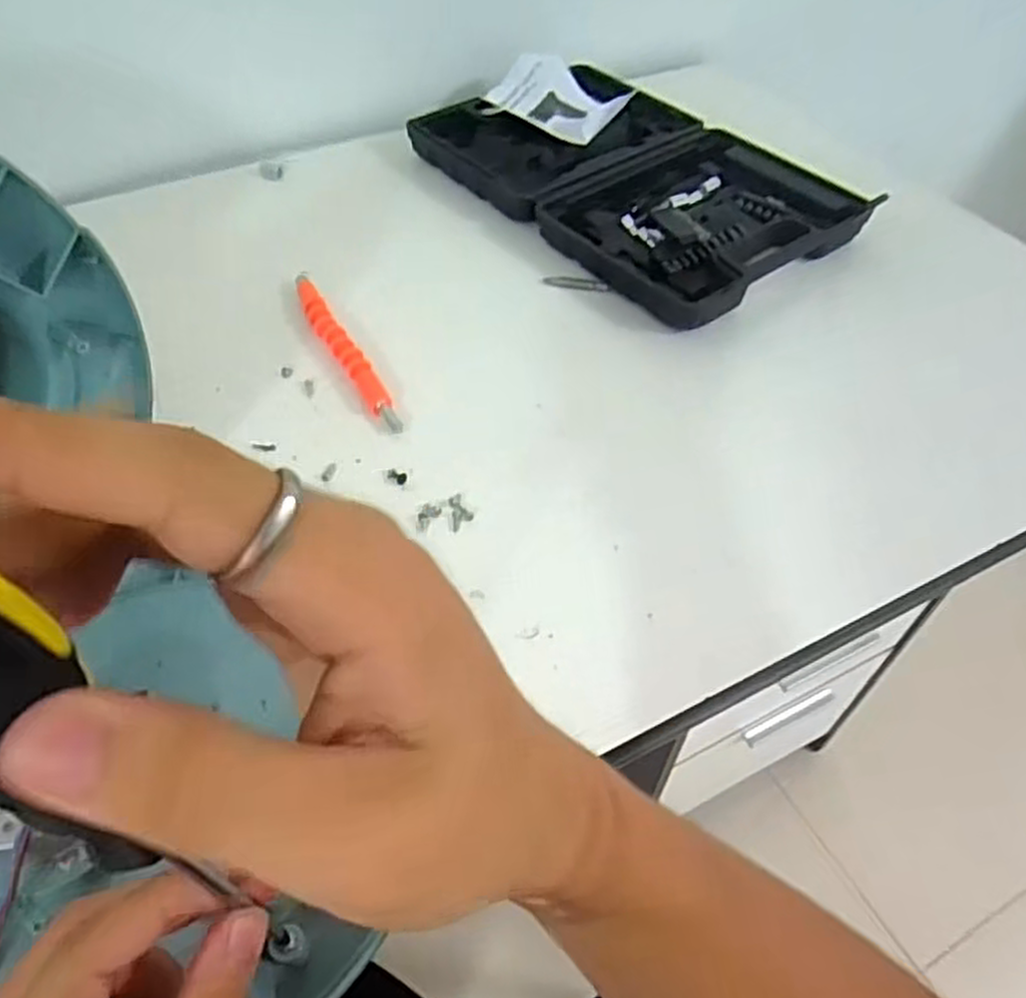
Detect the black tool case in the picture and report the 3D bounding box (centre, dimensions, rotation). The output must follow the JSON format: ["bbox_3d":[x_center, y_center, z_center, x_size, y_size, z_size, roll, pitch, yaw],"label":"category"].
[{"bbox_3d":[0.093,-0.259,0.628,0.214,0.036,0.339,-36,60,-27],"label":"black tool case"}]

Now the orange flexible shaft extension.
[{"bbox_3d":[-0.114,-0.100,0.515,0.018,0.013,0.162,-24,56,-19],"label":"orange flexible shaft extension"}]

